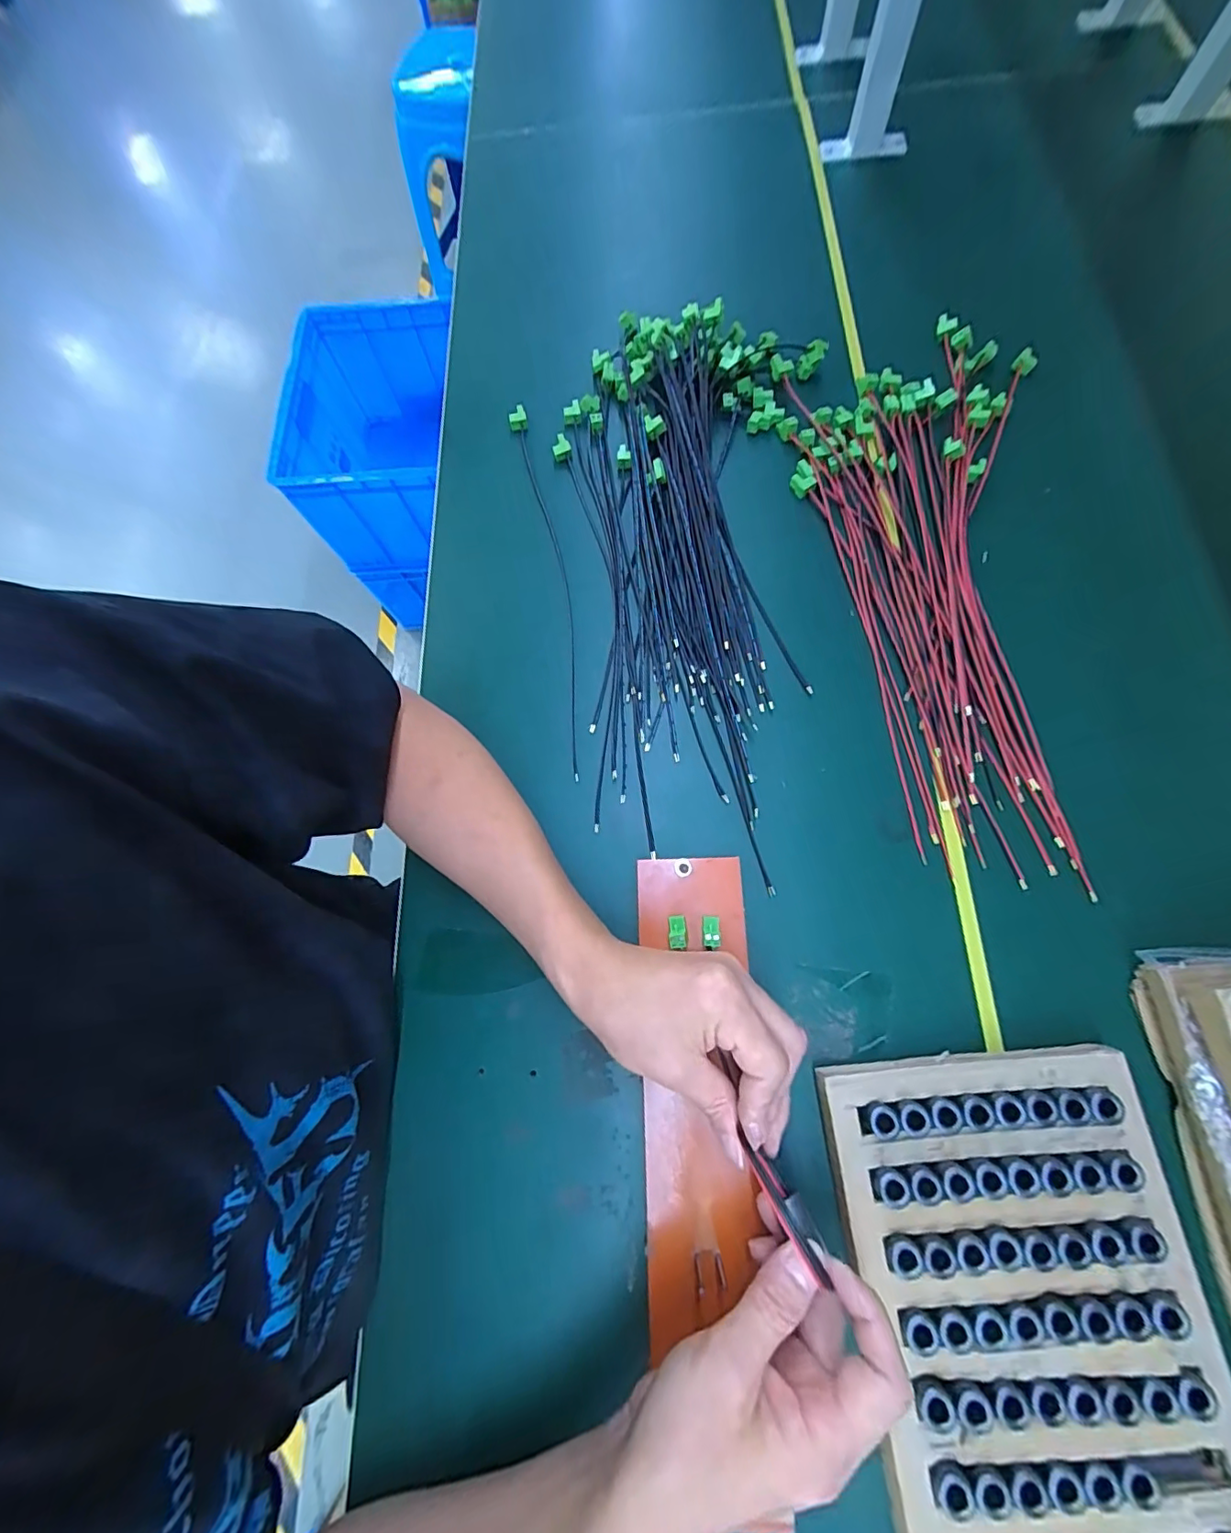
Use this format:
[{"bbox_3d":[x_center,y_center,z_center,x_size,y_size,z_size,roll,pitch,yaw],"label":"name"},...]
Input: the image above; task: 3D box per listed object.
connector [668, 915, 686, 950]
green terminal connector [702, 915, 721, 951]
[{"bbox_3d":[0.041,0.111,0.359,0.011,0.017,0.021,0,75,0],"label":"connector"},{"bbox_3d":[0.064,0.110,0.358,0.011,0.013,0.020,4,75,1],"label":"green terminal connector"}]

